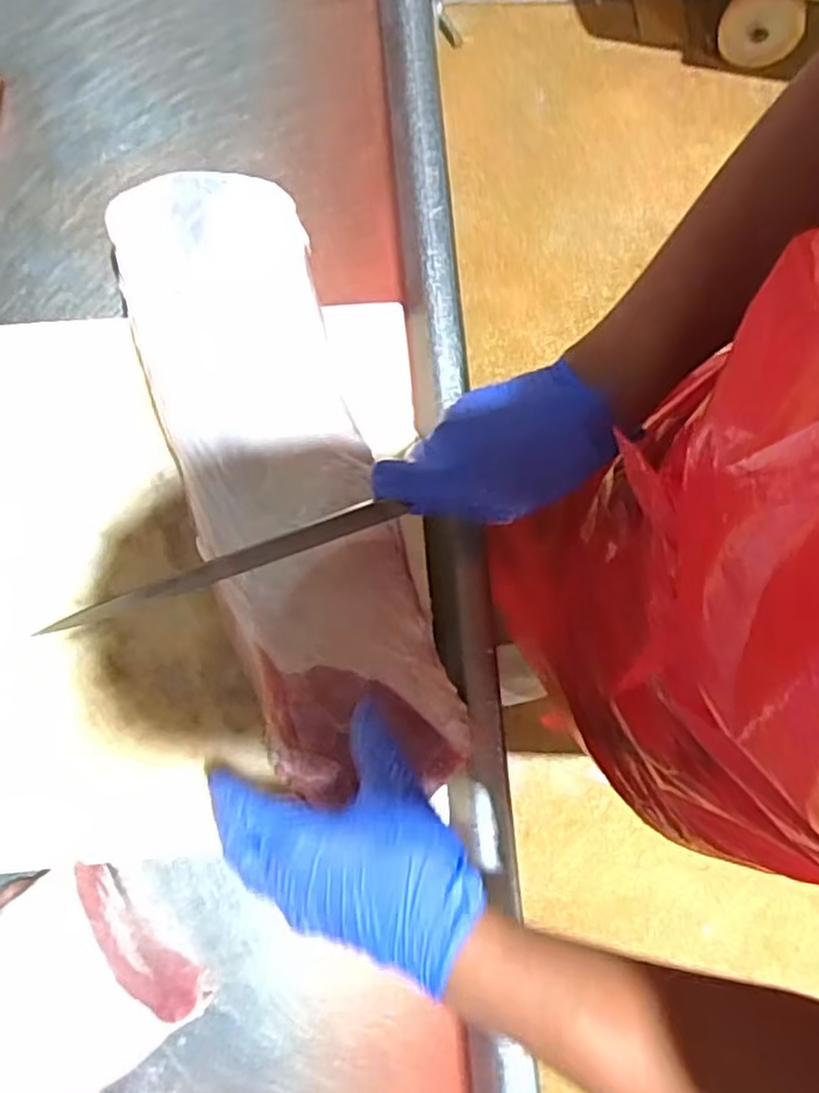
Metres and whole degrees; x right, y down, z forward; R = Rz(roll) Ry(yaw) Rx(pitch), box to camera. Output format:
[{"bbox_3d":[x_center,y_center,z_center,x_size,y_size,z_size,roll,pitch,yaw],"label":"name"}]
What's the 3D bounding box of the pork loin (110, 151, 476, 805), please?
[{"bbox_3d":[-0.088,-0.059,0.487,0.125,0.059,0.435,-19,79,-3],"label":"pork loin"}]

